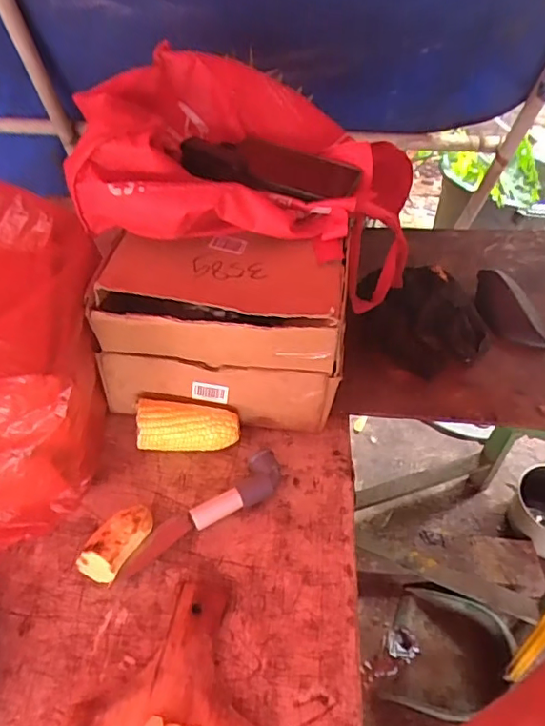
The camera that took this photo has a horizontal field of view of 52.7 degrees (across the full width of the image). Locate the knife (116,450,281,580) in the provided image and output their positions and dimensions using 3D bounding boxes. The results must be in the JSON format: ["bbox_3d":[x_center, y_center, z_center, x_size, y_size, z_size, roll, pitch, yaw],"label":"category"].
[{"bbox_3d":[-0.071,0.156,0.573,0.191,0.034,0.044,-27,51,-28],"label":"knife"}]

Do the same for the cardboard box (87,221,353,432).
[{"bbox_3d":[-0.056,-0.036,0.661,0.268,0.203,0.144,3,43,0],"label":"cardboard box"}]

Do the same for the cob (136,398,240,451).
[{"bbox_3d":[-0.096,0.077,0.639,0.115,0.057,0.044,2,43,-1],"label":"cob"}]

